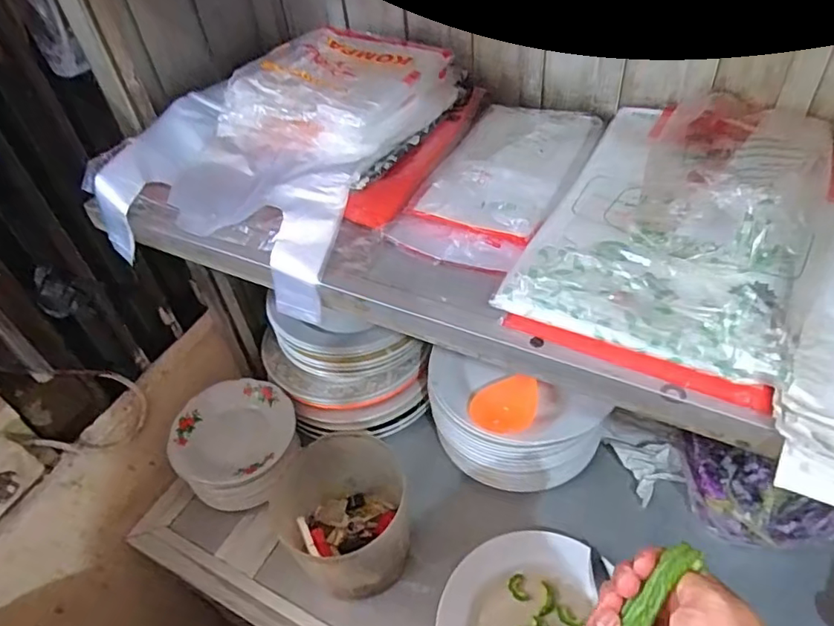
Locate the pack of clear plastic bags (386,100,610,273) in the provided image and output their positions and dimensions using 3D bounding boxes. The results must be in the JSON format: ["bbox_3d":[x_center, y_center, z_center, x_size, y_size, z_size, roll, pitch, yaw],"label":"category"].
[{"bbox_3d":[0.076,-0.134,0.494,0.115,0.019,0.240,18,51,22],"label":"pack of clear plastic bags"}]

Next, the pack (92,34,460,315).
[{"bbox_3d":[-0.128,-0.170,0.536,0.233,0.105,0.290,16,50,21],"label":"pack"}]

